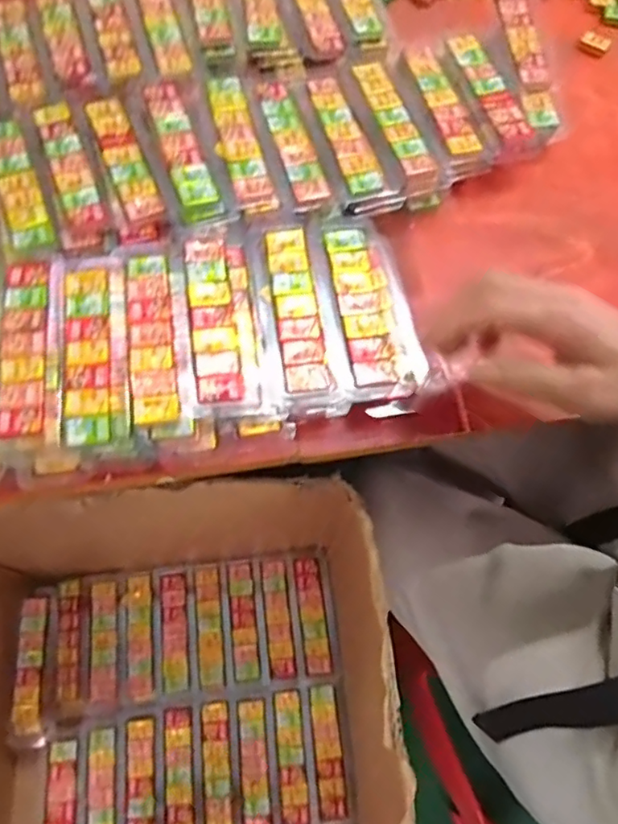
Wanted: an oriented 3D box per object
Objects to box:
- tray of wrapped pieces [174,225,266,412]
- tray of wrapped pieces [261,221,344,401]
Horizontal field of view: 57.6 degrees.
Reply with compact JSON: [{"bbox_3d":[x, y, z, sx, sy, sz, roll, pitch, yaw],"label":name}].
[{"bbox_3d":[-0.060,-0.064,0.368,0.050,0.023,0.135,-7,71,-5],"label":"tray of wrapped pieces"},{"bbox_3d":[-0.010,-0.067,0.374,0.037,0.024,0.127,-7,71,-5],"label":"tray of wrapped pieces"}]

